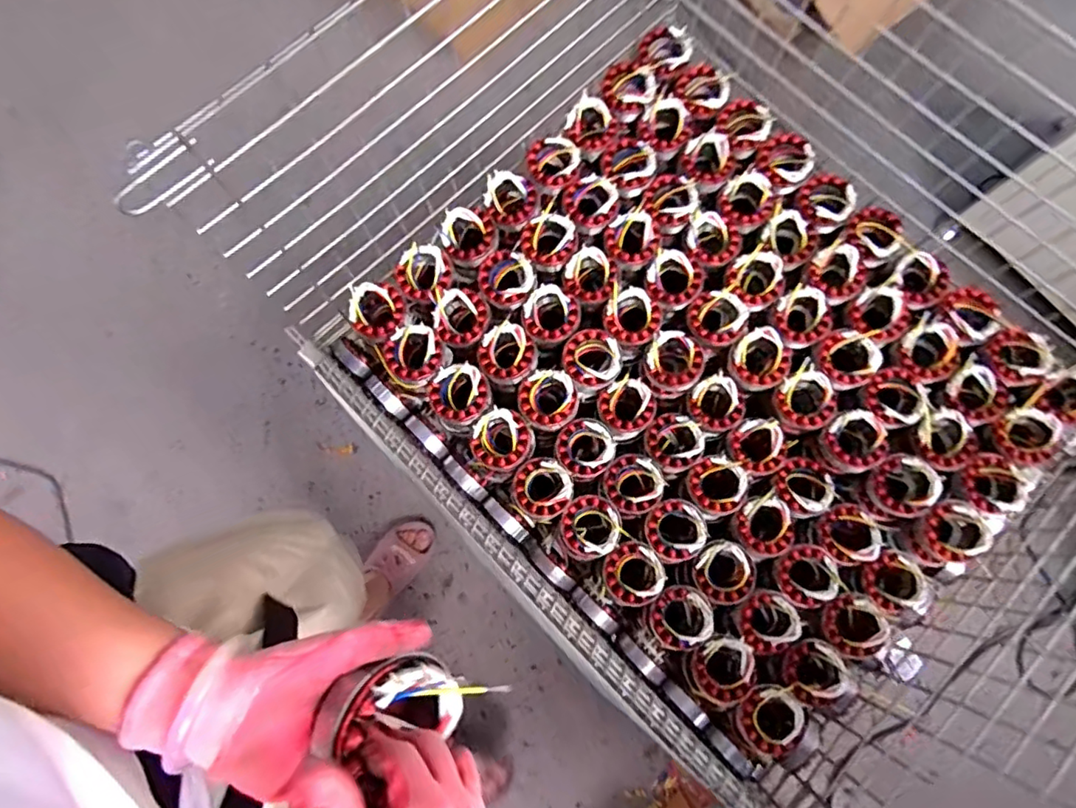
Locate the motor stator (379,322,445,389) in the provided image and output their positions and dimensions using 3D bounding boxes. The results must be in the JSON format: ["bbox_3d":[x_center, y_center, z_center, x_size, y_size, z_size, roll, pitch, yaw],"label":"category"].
[{"bbox_3d":[-0.184,-0.069,0.841,0.088,0.051,0.082,0,79,-1],"label":"motor stator"}]

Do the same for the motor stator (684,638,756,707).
[{"bbox_3d":[0.258,0.375,0.799,0.093,0.055,0.089,0,79,-1],"label":"motor stator"}]

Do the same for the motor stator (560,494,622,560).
[{"bbox_3d":[0.076,0.178,0.826,0.088,0.033,0.084,0,79,-1],"label":"motor stator"}]

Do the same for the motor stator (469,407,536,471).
[{"bbox_3d":[-0.052,0.054,0.827,0.088,0.051,0.082,0,79,-1],"label":"motor stator"}]

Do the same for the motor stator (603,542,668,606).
[{"bbox_3d":[0.137,0.246,0.822,0.084,0.059,0.084,0,79,-1],"label":"motor stator"}]

